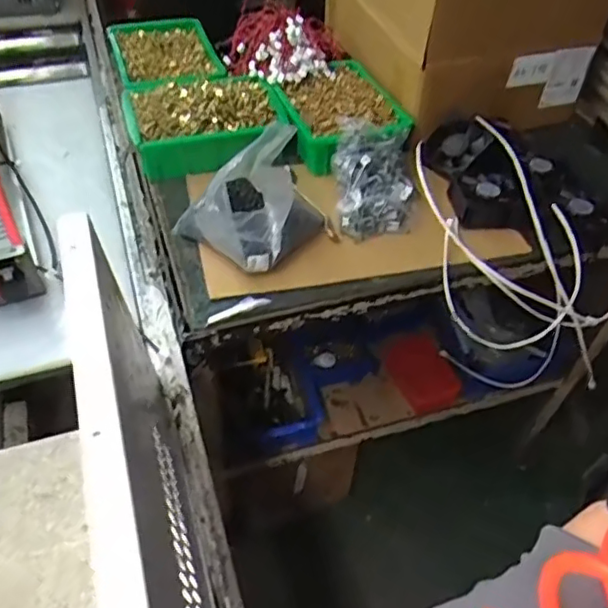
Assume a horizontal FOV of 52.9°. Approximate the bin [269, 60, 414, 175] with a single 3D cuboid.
[{"bbox_3d":[0.048,-0.328,1.037,0.198,0.082,0.241,-19,51,-20],"label":"bin"}]

